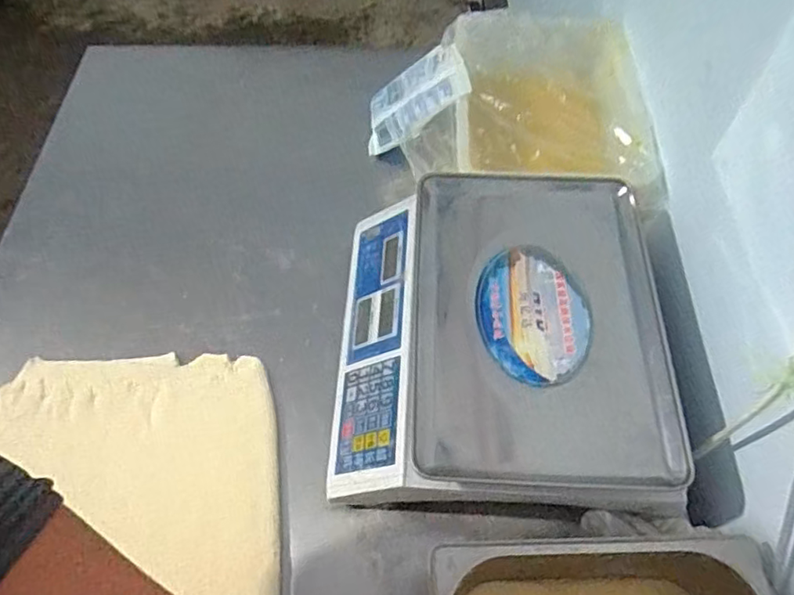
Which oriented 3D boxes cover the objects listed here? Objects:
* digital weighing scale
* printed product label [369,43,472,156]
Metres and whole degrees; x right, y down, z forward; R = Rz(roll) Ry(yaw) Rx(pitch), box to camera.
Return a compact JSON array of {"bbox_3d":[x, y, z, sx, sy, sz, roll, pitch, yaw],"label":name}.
[{"bbox_3d":[0.098,0.041,0.612,0.327,0.129,0.357,0,55,0],"label":"digital weighing scale"},{"bbox_3d":[0.021,-0.276,0.818,0.164,0.014,0.110,-31,58,24],"label":"printed product label"}]

